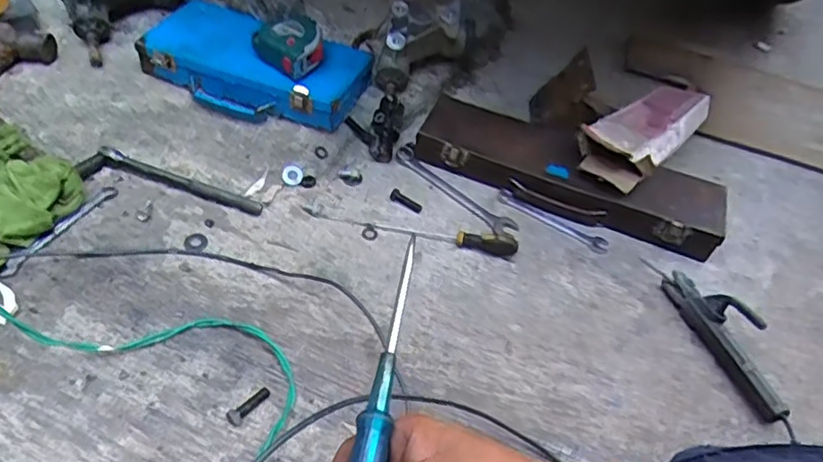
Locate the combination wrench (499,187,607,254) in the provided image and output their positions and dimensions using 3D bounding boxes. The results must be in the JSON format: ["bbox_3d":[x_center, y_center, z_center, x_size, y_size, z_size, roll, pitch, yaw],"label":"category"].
[{"bbox_3d":[0.187,-0.015,0.817,0.156,0.009,0.027,29,52,19],"label":"combination wrench"}]

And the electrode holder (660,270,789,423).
[{"bbox_3d":[0.361,0.112,0.690,0.047,0.067,0.194,-12,51,-16],"label":"electrode holder"}]

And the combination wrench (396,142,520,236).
[{"bbox_3d":[0.054,-0.056,0.826,0.204,0.014,0.036,37,55,25],"label":"combination wrench"}]

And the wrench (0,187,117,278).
[{"bbox_3d":[-0.408,-0.003,0.711,0.018,0.013,0.158,23,50,14],"label":"wrench"}]

